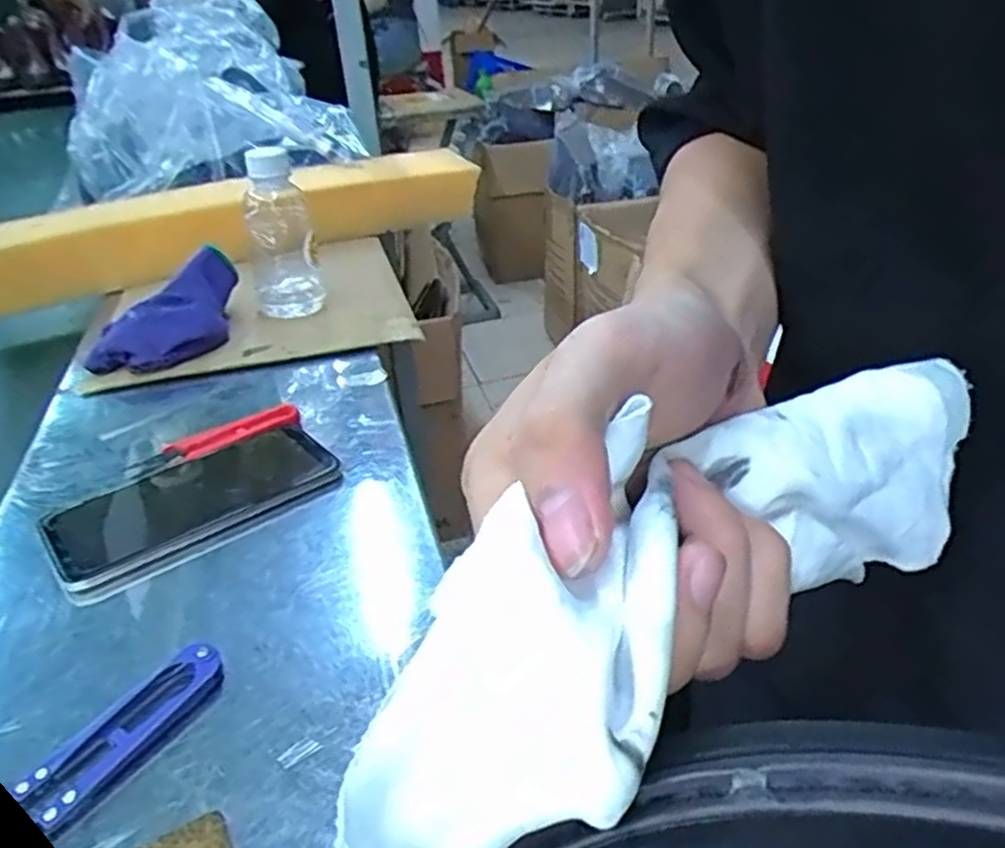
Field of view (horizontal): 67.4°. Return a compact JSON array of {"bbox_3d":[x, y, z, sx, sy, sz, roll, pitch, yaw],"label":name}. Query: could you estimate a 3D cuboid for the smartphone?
[{"bbox_3d":[-0.170,0.040,0.415,0.146,0.010,0.077,-26,38,-32],"label":"smartphone"}]

